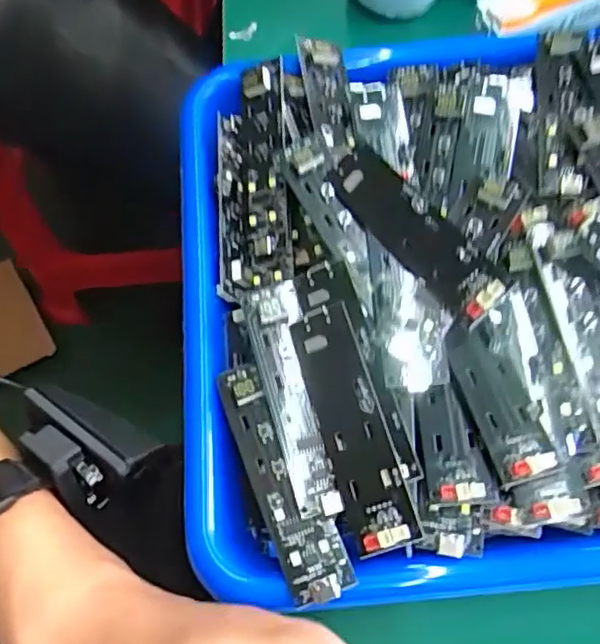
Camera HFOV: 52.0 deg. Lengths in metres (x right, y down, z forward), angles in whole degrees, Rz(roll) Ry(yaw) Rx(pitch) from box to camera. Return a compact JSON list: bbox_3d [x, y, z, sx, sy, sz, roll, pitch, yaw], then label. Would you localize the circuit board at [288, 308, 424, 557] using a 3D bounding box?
[{"bbox_3d":[0.019,0.036,0.224,0.022,0.008,0.091,-15,68,-5],"label":"circuit board"}]

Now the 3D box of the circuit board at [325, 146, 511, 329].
[{"bbox_3d":[0.042,-0.036,0.243,0.024,0.009,0.088,-48,68,17],"label":"circuit board"}]

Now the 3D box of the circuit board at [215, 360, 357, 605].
[{"bbox_3d":[-0.007,0.058,0.233,0.024,0.011,0.091,-20,69,-7],"label":"circuit board"}]

